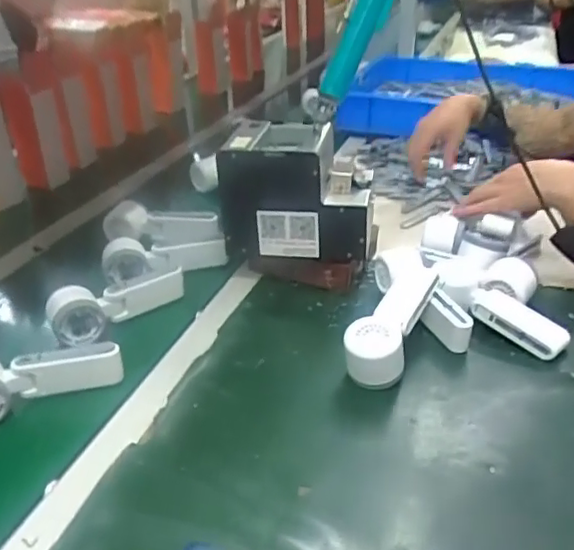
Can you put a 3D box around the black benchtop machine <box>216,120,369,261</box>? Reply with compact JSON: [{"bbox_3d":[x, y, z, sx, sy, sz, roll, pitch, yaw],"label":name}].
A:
[{"bbox_3d":[0.011,-0.104,0.765,0.175,0.142,0.131,0,31,4],"label":"black benchtop machine"}]

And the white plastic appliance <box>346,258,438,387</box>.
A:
[{"bbox_3d":[0.117,0.047,0.663,0.065,0.059,0.204,12,33,22],"label":"white plastic appliance"}]

